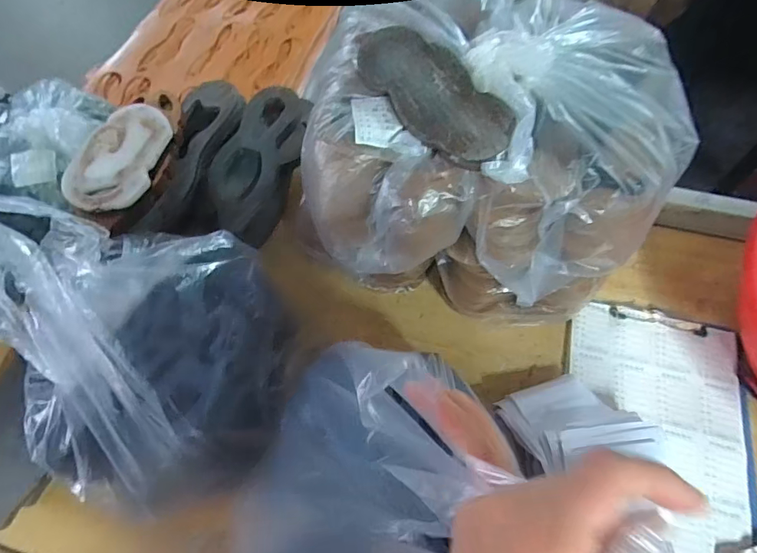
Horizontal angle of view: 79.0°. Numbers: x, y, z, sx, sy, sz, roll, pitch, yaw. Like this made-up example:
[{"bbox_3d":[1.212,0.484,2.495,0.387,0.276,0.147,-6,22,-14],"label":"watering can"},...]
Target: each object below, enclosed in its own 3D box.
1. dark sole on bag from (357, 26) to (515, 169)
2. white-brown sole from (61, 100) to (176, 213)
[{"bbox_3d":[0.050,-0.178,0.448,0.073,0.015,0.191,-42,69,2],"label":"dark sole on bag"},{"bbox_3d":[-0.318,-0.150,0.562,0.100,0.015,0.159,9,63,5],"label":"white-brown sole"}]

